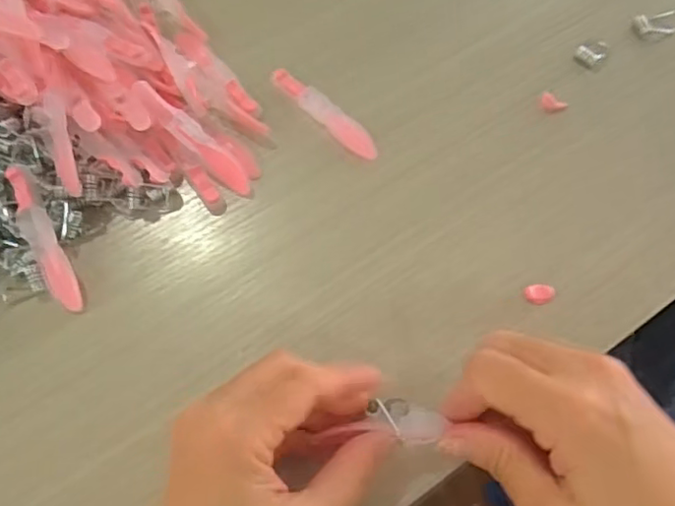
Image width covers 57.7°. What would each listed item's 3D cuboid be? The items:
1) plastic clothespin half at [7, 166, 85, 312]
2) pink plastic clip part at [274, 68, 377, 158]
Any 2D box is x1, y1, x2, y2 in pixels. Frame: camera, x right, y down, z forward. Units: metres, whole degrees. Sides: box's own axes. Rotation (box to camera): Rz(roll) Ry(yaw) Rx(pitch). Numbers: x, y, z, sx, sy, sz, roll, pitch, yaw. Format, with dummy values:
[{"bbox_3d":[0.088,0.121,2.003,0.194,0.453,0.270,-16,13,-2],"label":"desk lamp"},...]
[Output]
[{"bbox_3d":[-0.147,-0.008,0.307,0.014,0.010,0.078,-24,85,-10],"label":"plastic clothespin half"},{"bbox_3d":[-0.008,-0.081,0.350,0.014,0.008,0.080,-42,73,-16],"label":"pink plastic clip part"}]

